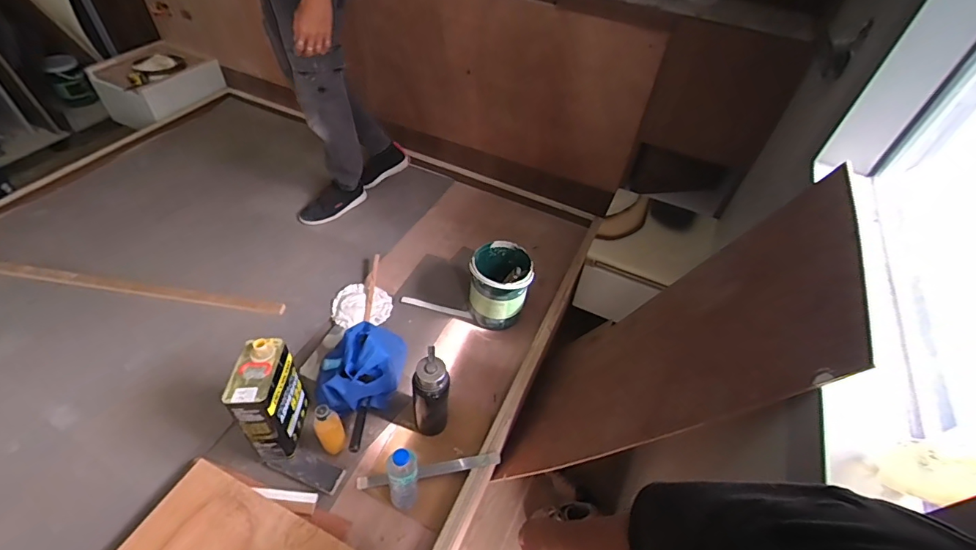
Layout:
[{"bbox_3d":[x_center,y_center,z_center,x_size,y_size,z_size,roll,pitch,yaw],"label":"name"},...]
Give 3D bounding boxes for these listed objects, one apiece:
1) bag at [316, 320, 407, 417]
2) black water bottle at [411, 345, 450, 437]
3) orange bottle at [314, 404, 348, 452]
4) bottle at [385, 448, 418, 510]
[{"bbox_3d":[-0.322,0.233,1.139,0.227,0.164,0.205,-5,49,-10],"label":"bag"},{"bbox_3d":[-0.133,0.276,1.062,0.083,0.250,0.088,3,48,-2],"label":"black water bottle"},{"bbox_3d":[-0.359,0.346,1.023,0.058,0.162,0.062,3,48,-3],"label":"orange bottle"},{"bbox_3d":[-0.177,0.433,0.953,0.060,0.206,0.055,3,48,-4],"label":"bottle"}]

